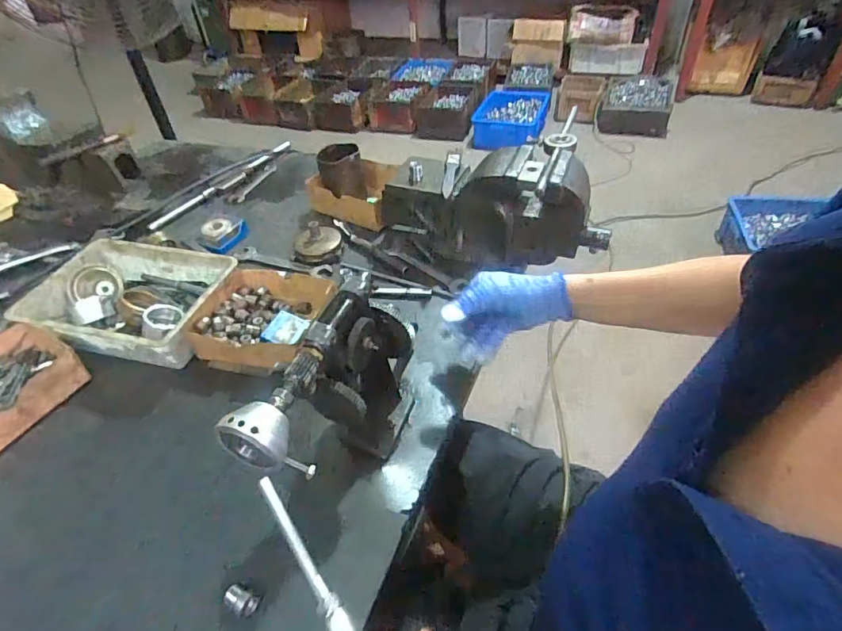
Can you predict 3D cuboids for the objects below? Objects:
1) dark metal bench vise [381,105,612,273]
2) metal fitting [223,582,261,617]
[{"bbox_3d":[0.105,-0.164,0.719,0.323,0.146,0.146,2,44,8],"label":"dark metal bench vise"},{"bbox_3d":[-0.151,0.241,0.407,0.029,0.016,0.019,17,48,23],"label":"metal fitting"}]

